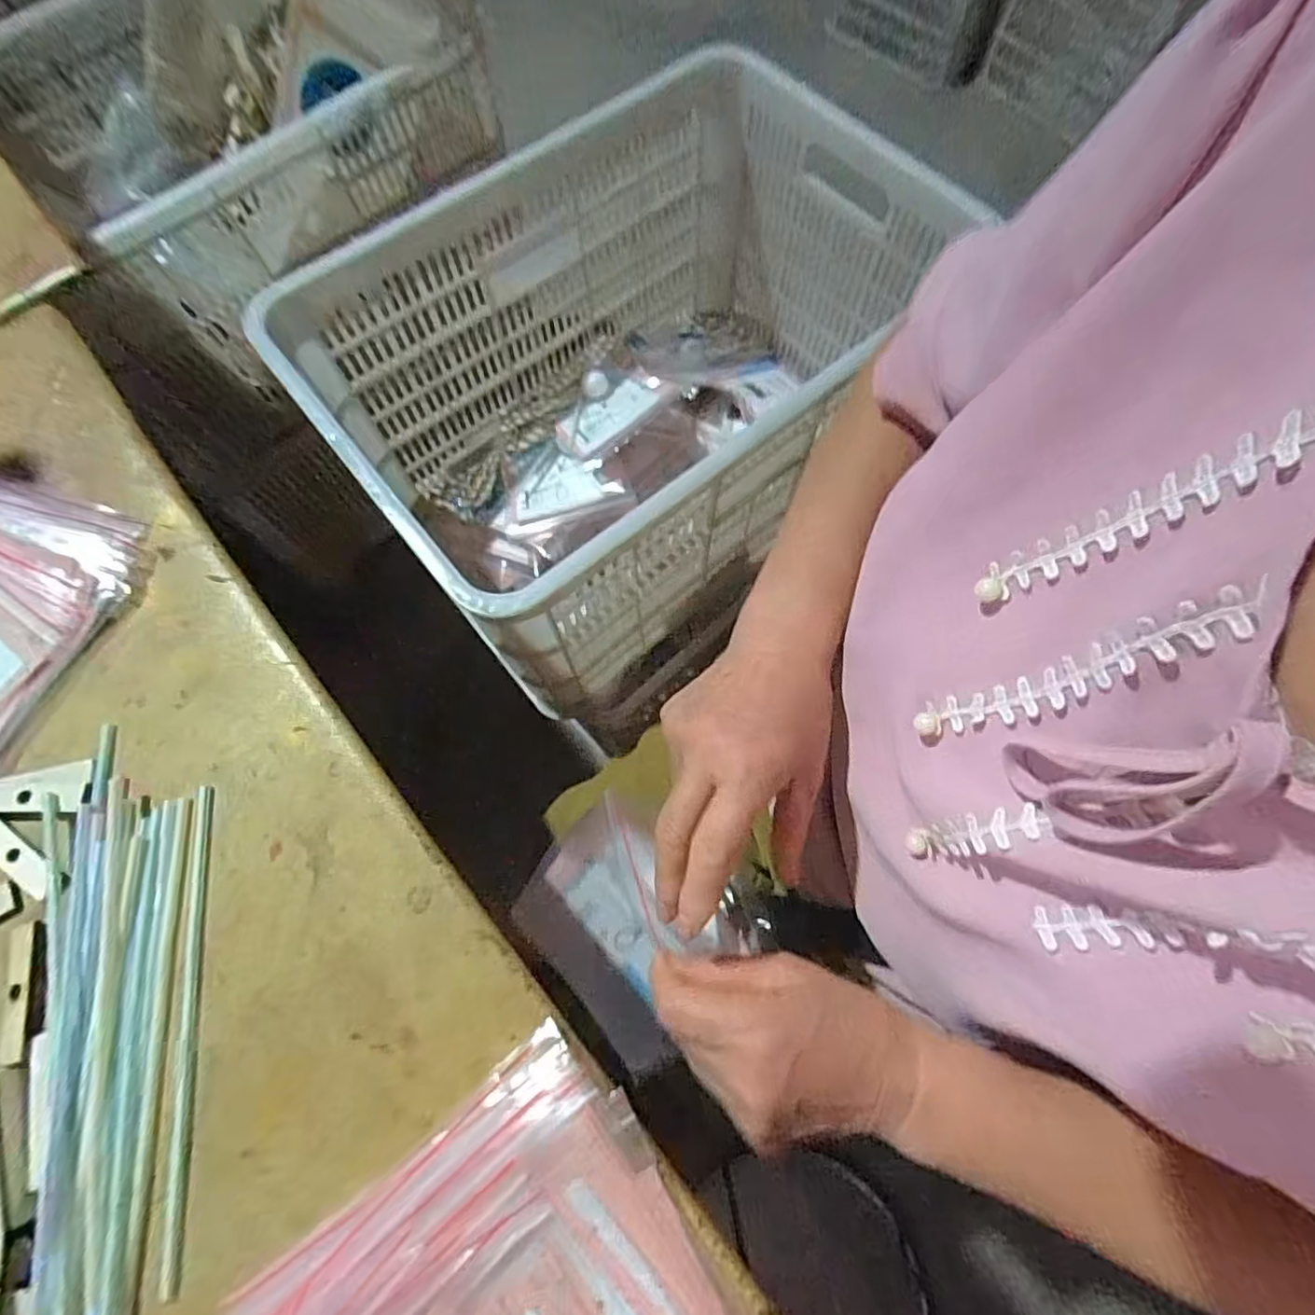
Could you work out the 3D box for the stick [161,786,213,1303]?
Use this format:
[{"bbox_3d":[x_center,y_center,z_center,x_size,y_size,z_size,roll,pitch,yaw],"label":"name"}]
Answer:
[{"bbox_3d":[-0.223,0.168,0.297,0.008,0.006,0.211,-10,70,-4],"label":"stick"}]

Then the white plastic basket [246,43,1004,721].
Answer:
[{"bbox_3d":[-0.013,-0.291,0.731,0.628,0.366,0.415,-38,73,-11],"label":"white plastic basket"}]

